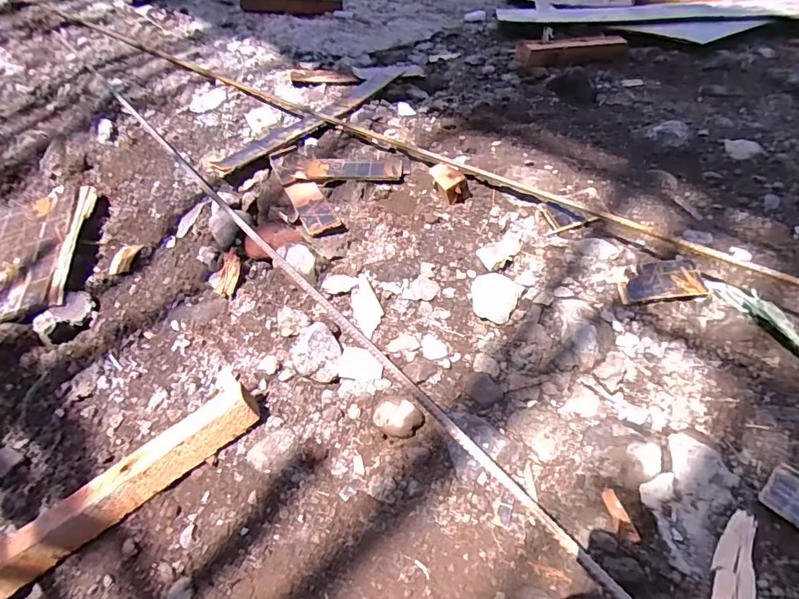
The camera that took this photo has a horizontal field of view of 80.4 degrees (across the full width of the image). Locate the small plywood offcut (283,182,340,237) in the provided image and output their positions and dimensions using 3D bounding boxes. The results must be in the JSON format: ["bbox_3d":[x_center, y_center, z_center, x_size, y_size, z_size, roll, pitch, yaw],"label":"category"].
[{"bbox_3d":[-0.156,-0.164,0.836,0.059,0.014,0.156,-19,47,-18],"label":"small plywood offcut"}]

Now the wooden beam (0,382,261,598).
[{"bbox_3d":[-0.559,0.379,0.556,0.902,0.049,0.053,-34,53,-6],"label":"wooden beam"}]

